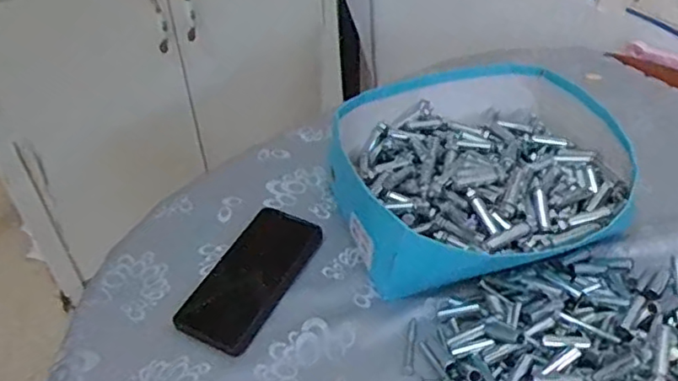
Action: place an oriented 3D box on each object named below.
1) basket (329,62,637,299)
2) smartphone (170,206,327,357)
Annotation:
[{"bbox_3d":[0.156,-0.026,0.662,0.308,0.087,0.258,-12,45,-9],"label":"basket"},{"bbox_3d":[-0.084,0.083,0.616,0.080,0.010,0.169,19,49,21],"label":"smartphone"}]

